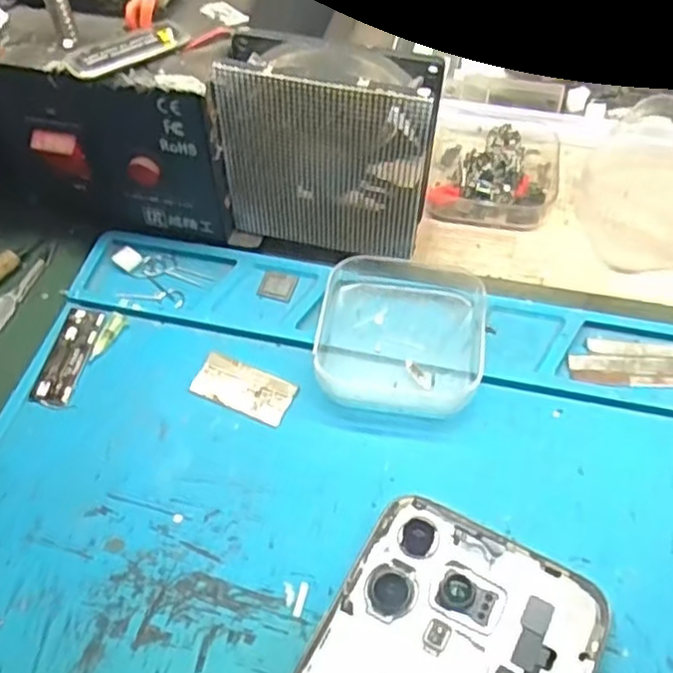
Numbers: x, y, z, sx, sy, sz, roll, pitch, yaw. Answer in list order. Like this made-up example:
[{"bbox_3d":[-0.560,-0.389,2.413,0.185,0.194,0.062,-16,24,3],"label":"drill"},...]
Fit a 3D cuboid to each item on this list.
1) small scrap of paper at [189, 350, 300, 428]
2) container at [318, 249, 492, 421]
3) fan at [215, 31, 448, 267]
[{"bbox_3d":[-0.036,0.019,0.268,0.039,0.004,0.019,20,59,15],"label":"small scrap of paper"},{"bbox_3d":[0.025,-0.002,0.273,0.064,0.018,0.064,5,56,6],"label":"container"},{"bbox_3d":[-0.003,-0.071,0.277,0.080,0.084,0.033,10,57,9],"label":"fan"}]

